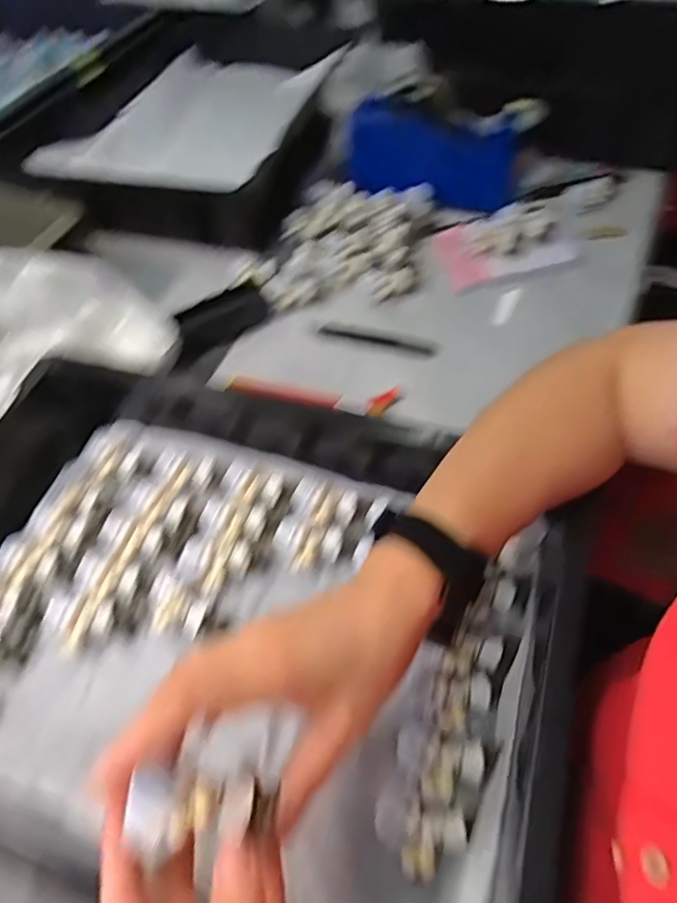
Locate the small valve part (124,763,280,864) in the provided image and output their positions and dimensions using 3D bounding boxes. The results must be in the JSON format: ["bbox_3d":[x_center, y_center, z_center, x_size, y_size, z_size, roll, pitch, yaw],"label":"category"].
[{"bbox_3d":[-0.055,0.149,0.232,0.061,0.022,0.028,13,52,-28],"label":"small valve part"}]

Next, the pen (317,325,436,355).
[{"bbox_3d":[0.039,-0.118,0.584,0.122,0.004,0.013,11,57,13],"label":"pen"}]

